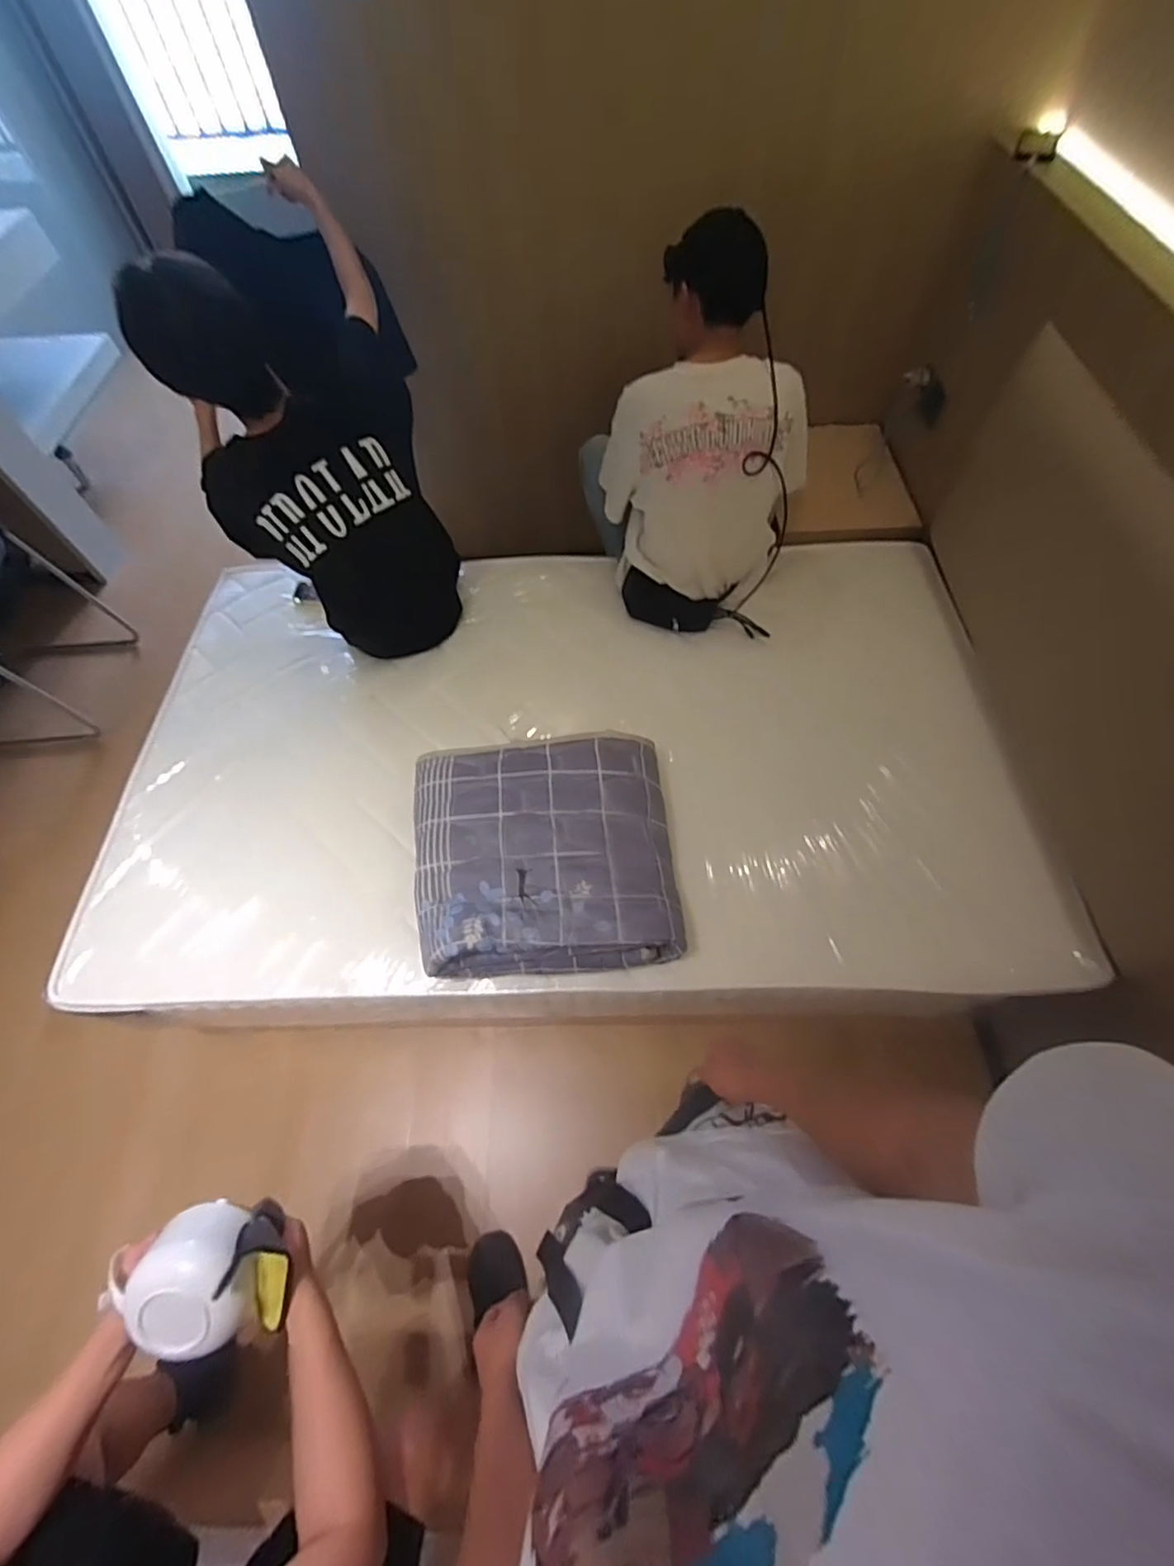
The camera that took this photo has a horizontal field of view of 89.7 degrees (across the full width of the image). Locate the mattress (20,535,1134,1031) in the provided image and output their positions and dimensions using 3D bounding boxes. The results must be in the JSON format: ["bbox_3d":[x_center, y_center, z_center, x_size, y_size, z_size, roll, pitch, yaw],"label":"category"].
[{"bbox_3d":[-0.063,-0.089,1.400,1.993,0.202,1.185,-2,62,3],"label":"mattress"}]

